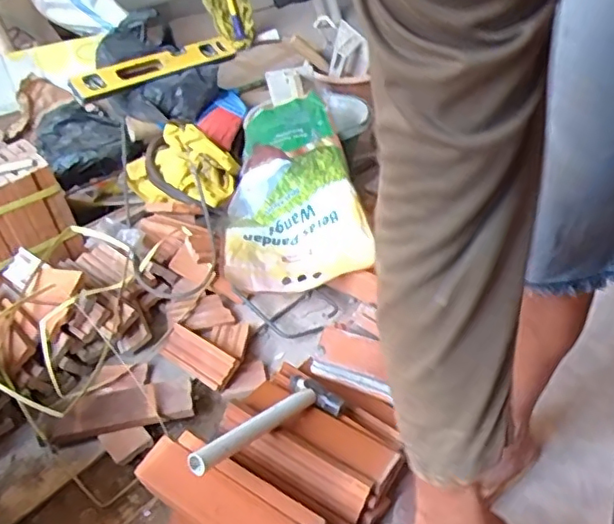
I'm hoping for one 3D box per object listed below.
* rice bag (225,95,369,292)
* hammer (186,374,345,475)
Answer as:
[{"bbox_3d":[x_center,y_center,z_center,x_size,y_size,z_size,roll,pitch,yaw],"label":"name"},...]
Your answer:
[{"bbox_3d":[-0.045,-0.141,1.134,0.270,0.102,0.426,-21,62,14],"label":"rice bag"},{"bbox_3d":[-0.056,0.211,0.773,0.085,0.030,0.248,27,25,31],"label":"hammer"}]

